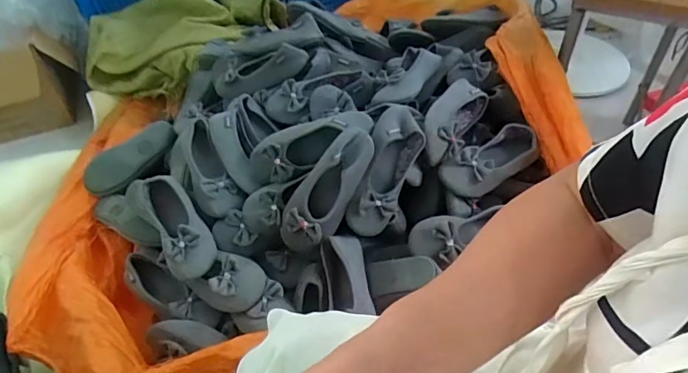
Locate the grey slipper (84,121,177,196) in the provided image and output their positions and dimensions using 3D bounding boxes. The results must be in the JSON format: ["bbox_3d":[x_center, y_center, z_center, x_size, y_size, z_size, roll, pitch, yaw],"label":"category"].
[{"bbox_3d":[-0.543,-0.071,1.198,0.252,0.105,0.066,-31,17,-13],"label":"grey slipper"}]

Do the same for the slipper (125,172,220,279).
[{"bbox_3d":[-0.321,0.067,0.878,0.094,0.059,0.234,-32,53,-24],"label":"slipper"}]

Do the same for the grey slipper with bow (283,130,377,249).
[{"bbox_3d":[-0.035,0.008,0.839,0.082,0.072,0.255,35,95,31],"label":"grey slipper with bow"}]

